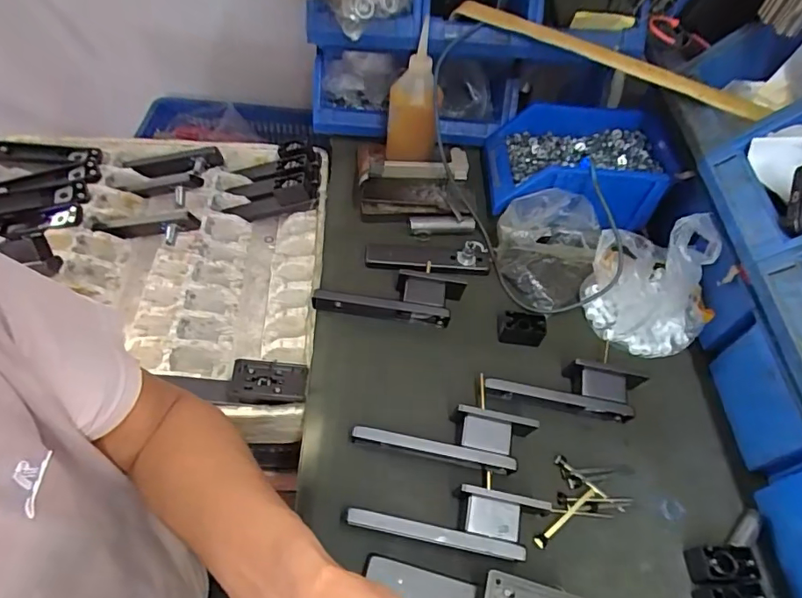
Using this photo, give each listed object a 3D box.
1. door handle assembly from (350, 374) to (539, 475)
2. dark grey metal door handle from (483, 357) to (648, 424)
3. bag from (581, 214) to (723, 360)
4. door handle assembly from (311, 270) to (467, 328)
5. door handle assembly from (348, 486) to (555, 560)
[{"bbox_3d":[0.049,0.124,0.534,0.183,0.044,0.098,11,53,4],"label":"door handle assembly"},{"bbox_3d":[0.185,0.101,0.575,0.175,0.048,0.052,7,53,1],"label":"dark grey metal door handle"},{"bbox_3d":[0.306,-0.031,0.601,0.125,0.163,0.156,-33,62,-25],"label":"bag"},{"bbox_3d":[-0.013,-0.007,0.622,0.180,0.036,0.061,7,53,1],"label":"door handle assembly"},{"bbox_3d":[0.044,0.203,0.470,0.185,0.038,0.061,9,53,3],"label":"door handle assembly"}]

